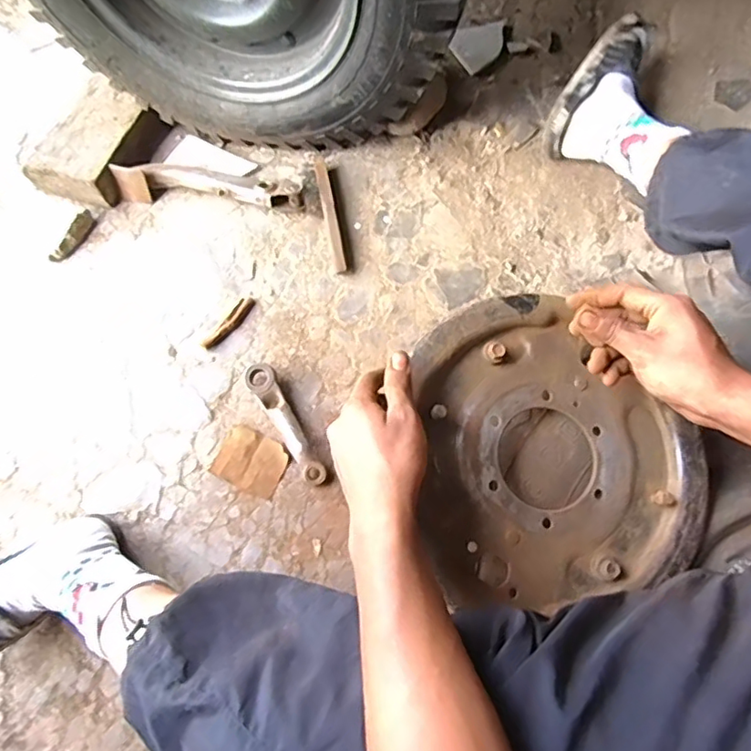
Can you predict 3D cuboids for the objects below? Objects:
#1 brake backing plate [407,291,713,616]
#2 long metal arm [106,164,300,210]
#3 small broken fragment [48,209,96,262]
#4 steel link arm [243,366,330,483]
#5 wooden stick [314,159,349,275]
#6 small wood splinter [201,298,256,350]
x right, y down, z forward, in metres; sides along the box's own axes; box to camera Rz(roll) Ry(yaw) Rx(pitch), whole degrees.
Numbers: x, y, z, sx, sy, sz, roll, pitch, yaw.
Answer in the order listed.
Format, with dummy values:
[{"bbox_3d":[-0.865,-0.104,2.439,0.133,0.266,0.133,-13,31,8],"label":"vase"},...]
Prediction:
[{"bbox_3d":[0.154,0.059,0.498,0.271,0.070,0.259,-2,68,1],"label":"brake backing plate"},{"bbox_3d":[-0.284,-0.327,0.973,0.324,0.051,0.064,8,68,6],"label":"long metal arm"},{"bbox_3d":[-0.519,-0.241,0.972,0.027,0.022,0.108,22,70,11],"label":"small broken fragment"},{"bbox_3d":[-0.122,0.067,0.802,0.042,0.034,0.191,-32,70,-11],"label":"steel link arm"},{"bbox_3d":[-0.072,-0.265,0.937,0.022,0.031,0.226,-11,68,-2],"label":"wooden stick"},{"bbox_3d":[-0.227,-0.081,0.883,0.025,0.012,0.105,31,72,14],"label":"small wood splinter"}]

